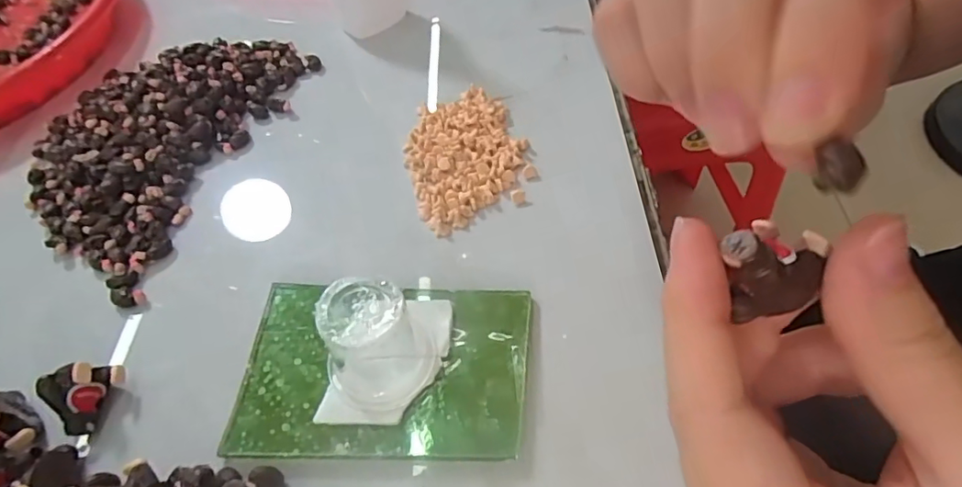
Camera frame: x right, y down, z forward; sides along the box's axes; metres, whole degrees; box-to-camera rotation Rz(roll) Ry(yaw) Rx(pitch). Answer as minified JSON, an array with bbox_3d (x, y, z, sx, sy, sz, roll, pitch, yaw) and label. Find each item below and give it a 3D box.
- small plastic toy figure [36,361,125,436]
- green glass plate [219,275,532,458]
[{"bbox_3d":[-0.142,0.053,0.193,0.016,0.020,0.024,16,55,14],"label":"small plastic toy figure"},{"bbox_3d":[-0.035,0.044,0.200,0.103,0.007,0.065,0,53,2],"label":"green glass plate"}]

